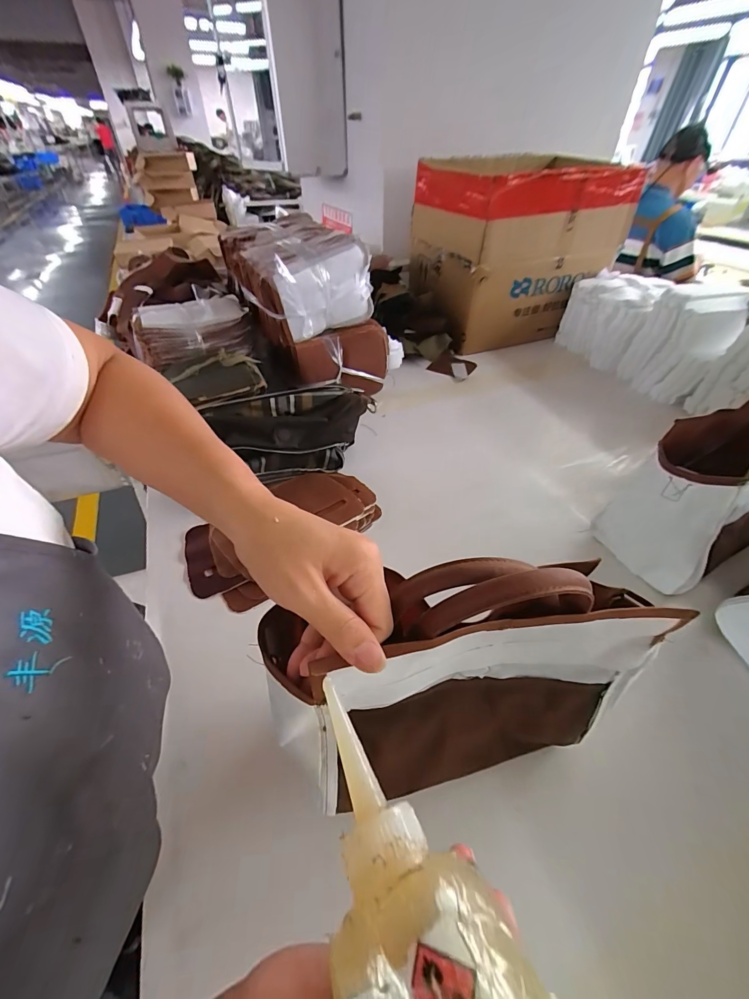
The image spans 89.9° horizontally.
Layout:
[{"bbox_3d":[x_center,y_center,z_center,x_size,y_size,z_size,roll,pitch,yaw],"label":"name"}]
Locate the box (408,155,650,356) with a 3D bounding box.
[{"bbox_3d":[0.333,-0.608,0.954,0.415,0.362,0.280,-14,47,-13],"label":"box"}]

